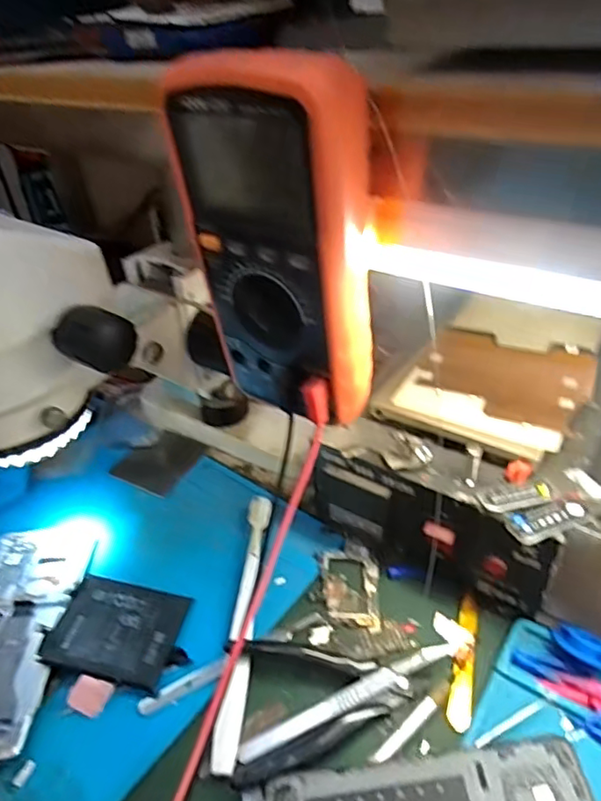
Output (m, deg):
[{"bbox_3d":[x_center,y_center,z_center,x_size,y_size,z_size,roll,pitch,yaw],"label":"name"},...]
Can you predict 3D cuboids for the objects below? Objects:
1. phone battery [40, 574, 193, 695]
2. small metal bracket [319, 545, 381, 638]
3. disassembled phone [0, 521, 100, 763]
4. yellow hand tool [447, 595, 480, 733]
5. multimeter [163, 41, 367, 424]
[{"bbox_3d":[-0.114,0.148,0.371,0.084,0.004,0.063,12,39,6],"label":"phone battery"},{"bbox_3d":[0.035,0.126,0.393,0.037,0.004,0.067,-5,38,2],"label":"small metal bracket"},{"bbox_3d":[-0.192,0.147,0.382,0.073,0.014,0.169,-4,38,3],"label":"disassembled phone"},{"bbox_3d":[0.100,0.156,0.349,0.013,0.004,0.085,8,40,17],"label":"yellow hand tool"},{"bbox_3d":[-0.006,-0.073,0.282,0.078,0.169,0.050,25,47,34],"label":"multimeter"}]

